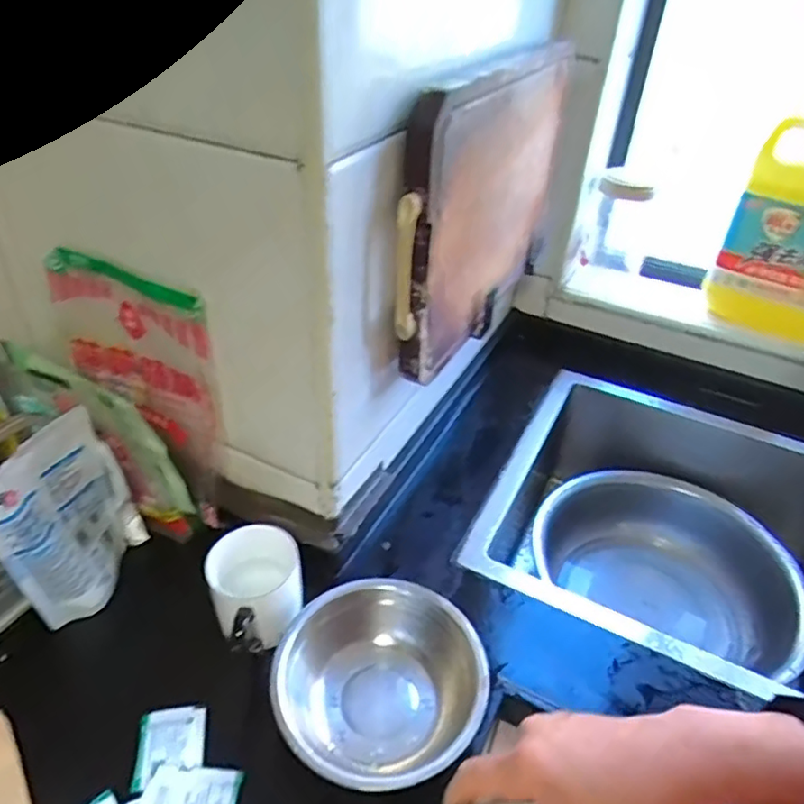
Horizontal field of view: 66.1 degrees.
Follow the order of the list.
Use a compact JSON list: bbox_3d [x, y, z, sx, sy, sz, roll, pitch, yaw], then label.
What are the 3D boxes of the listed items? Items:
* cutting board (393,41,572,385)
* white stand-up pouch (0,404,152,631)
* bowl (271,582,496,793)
[{"bbox_3d":[0.093,-0.203,0.634,0.031,0.255,0.364,20,41,20],"label":"cutting board"},{"bbox_3d":[-0.291,0.102,0.555,0.034,0.181,0.131,14,40,13],"label":"white stand-up pouch"},{"bbox_3d":[-0.017,0.237,0.516,0.160,0.065,0.164,2,38,-2],"label":"bowl"}]

